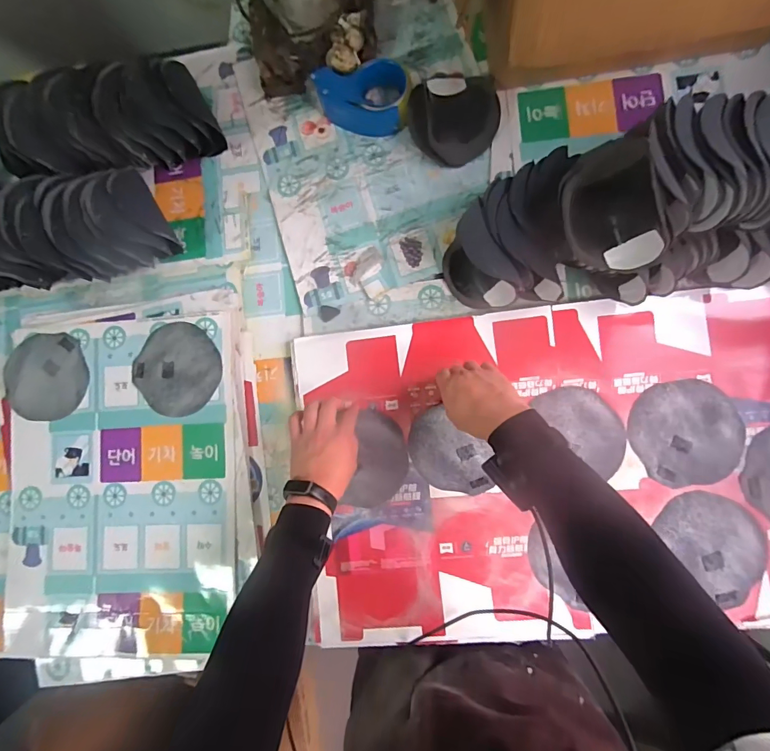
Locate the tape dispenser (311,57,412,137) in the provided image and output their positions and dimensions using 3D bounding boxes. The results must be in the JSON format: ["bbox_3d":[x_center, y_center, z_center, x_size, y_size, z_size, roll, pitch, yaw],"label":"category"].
[{"bbox_3d":[-0.037,-0.447,0.667,0.156,0.053,0.090,9,85,8],"label":"tape dispenser"}]

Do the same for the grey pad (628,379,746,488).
[{"bbox_3d":[0.422,0.078,0.579,0.145,0.008,0.140,-9,83,6],"label":"grey pad"}]

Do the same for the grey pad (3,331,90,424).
[{"bbox_3d":[-0.573,0.002,0.699,0.152,0.012,0.141,0,84,7],"label":"grey pad"}]

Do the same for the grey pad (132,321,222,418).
[{"bbox_3d":[-0.335,-0.010,0.675,0.145,0.006,0.141,36,92,9],"label":"grey pad"}]

